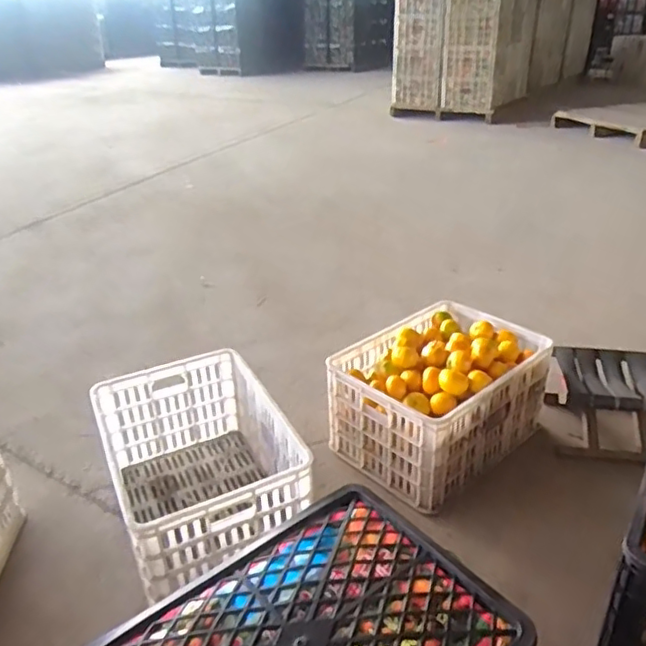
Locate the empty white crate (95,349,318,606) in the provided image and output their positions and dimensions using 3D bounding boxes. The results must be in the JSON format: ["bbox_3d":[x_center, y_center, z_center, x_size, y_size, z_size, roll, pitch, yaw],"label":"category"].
[{"bbox_3d":[-0.265,0.311,1.302,0.344,0.254,0.490,-15,31,-22],"label":"empty white crate"}]

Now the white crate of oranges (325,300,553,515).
[{"bbox_3d":[0.286,0.170,1.497,0.488,0.277,0.369,-26,36,-37],"label":"white crate of oranges"}]

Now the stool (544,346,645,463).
[{"bbox_3d":[0.725,0.203,1.505,0.291,0.205,0.229,6,29,14],"label":"stool"}]

